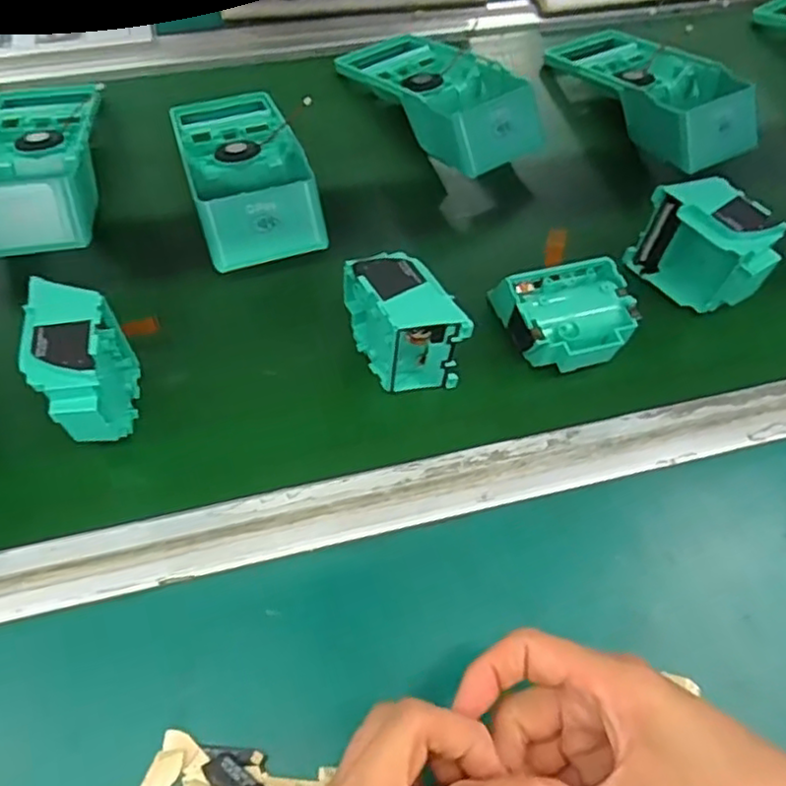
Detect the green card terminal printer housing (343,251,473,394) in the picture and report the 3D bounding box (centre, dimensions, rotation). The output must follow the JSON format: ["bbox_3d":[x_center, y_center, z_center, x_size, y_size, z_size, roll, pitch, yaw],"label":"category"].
[{"bbox_3d":[0.004,-0.041,0.408,0.044,0.081,0.079,-26,65,-17],"label":"green card terminal printer housing"}]

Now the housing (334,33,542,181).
[{"bbox_3d":[0.034,-0.246,0.539,0.087,0.055,0.189,-28,65,-17],"label":"housing"}]

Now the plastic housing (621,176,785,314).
[{"bbox_3d":[0.209,-0.096,0.449,0.042,0.078,0.084,-36,68,-21],"label":"plastic housing"}]

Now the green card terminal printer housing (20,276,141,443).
[{"bbox_3d":[-0.176,-0.009,0.382,0.042,0.083,0.079,-6,60,-6],"label":"green card terminal printer housing"}]

